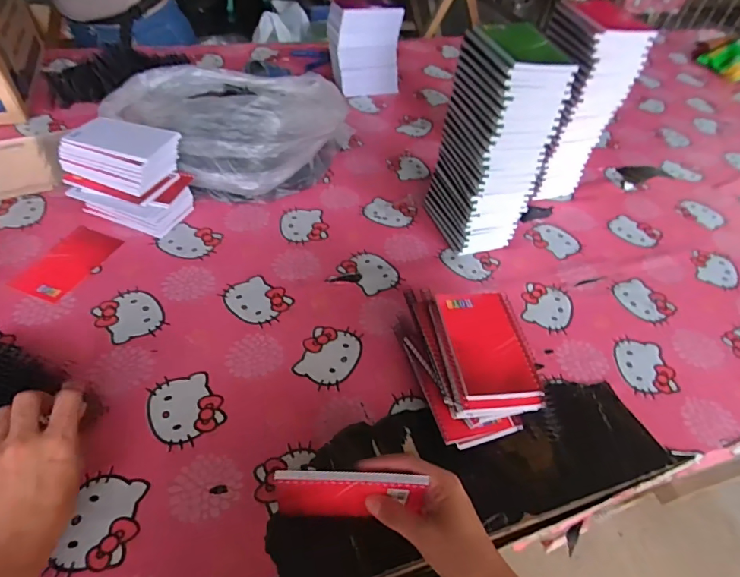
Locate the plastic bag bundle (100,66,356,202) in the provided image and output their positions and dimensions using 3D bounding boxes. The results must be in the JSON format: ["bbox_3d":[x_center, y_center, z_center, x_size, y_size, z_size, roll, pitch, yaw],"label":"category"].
[{"bbox_3d":[-0.216,-0.307,0.787,0.315,0.150,0.326,4,47,-4],"label":"plastic bag bundle"}]

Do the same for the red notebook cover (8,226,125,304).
[{"bbox_3d":[-0.408,-0.036,0.621,0.077,0.004,0.125,19,48,10],"label":"red notebook cover"}]

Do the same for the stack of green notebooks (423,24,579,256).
[{"bbox_3d":[0.165,-0.193,0.638,0.093,0.285,0.125,-11,50,-16],"label":"stack of green notebooks"}]

